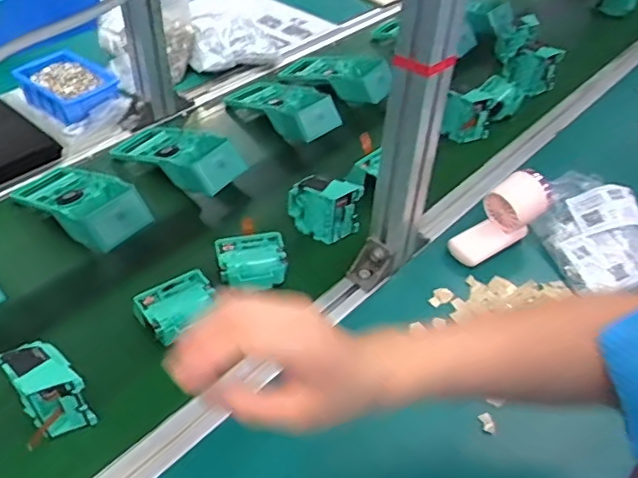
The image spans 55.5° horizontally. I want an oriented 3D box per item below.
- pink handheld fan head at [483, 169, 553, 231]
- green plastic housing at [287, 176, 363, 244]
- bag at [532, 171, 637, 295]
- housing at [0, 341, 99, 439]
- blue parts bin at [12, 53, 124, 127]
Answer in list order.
[{"bbox_3d":[0.241,-0.046,0.736,0.061,0.068,0.062,35,52,25],"label":"pink handheld fan head"},{"bbox_3d":[0.006,-0.037,0.739,0.080,0.082,0.035,22,48,16],"label":"green plastic housing"},{"bbox_3d":[0.350,-0.014,0.745,0.143,0.062,0.168,-12,48,-16],"label":"bag"},{"bbox_3d":[-0.240,0.138,0.541,0.044,0.085,0.066,-32,57,-31],"label":"housing"},{"bbox_3d":[-0.371,-0.226,0.893,0.142,0.031,0.101,35,52,25],"label":"blue parts bin"}]

